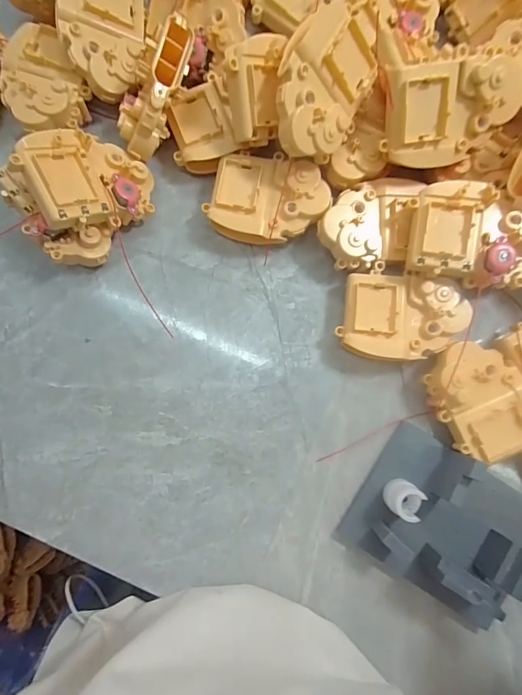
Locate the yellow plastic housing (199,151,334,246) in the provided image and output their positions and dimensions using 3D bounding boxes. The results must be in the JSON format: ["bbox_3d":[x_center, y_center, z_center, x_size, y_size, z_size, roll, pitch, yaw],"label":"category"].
[{"bbox_3d":[0.006,-0.124,0.333,0.100,0.036,0.074,15,83,2],"label":"yellow plastic housing"}]

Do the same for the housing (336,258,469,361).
[{"bbox_3d":[0.116,-0.022,0.322,0.100,0.039,0.075,13,83,2],"label":"housing"}]

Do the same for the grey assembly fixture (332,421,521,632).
[{"bbox_3d":[0.150,0.142,0.297,0.140,0.051,0.116,33,84,4],"label":"grey assembly fixture"}]

